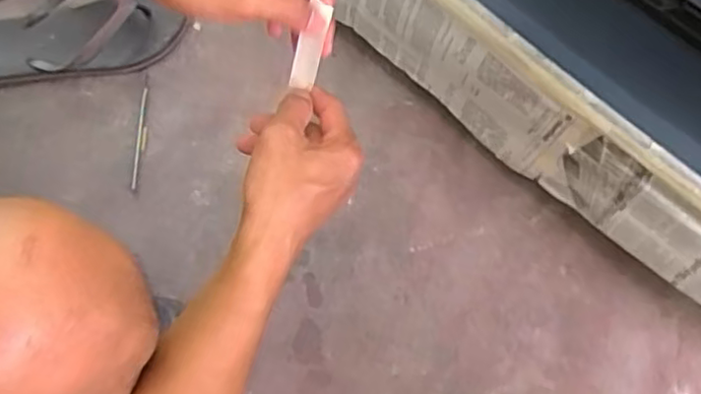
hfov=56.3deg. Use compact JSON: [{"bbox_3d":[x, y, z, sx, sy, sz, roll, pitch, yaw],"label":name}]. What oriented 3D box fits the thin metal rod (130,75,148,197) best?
[{"bbox_3d":[-0.245,-0.072,0.765,0.012,0.006,0.148,0,74,-2],"label":"thin metal rod"}]

